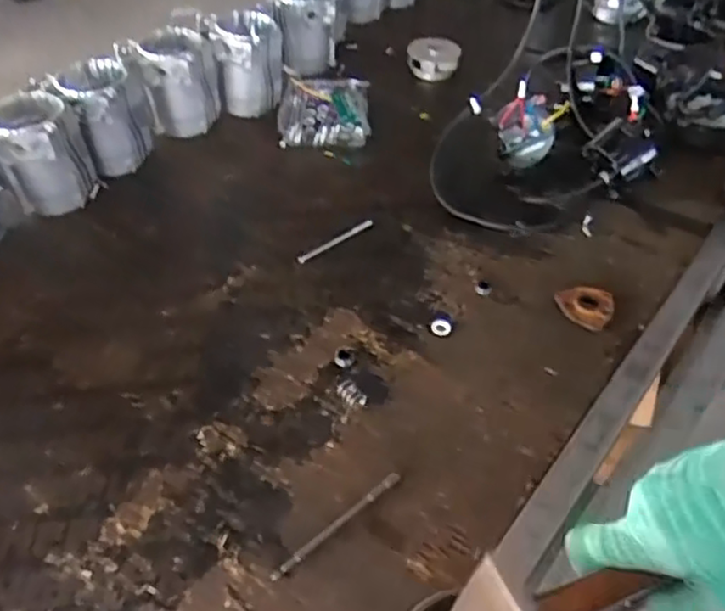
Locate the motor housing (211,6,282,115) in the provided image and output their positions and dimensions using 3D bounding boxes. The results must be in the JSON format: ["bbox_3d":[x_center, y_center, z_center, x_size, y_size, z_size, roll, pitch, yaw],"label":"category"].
[{"bbox_3d":[-0.186,-0.397,1.098,0.108,0.149,0.112,-7,47,-7],"label":"motor housing"}]

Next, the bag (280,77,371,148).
[{"bbox_3d":[-0.063,-0.329,1.107,0.147,0.045,0.177,0,46,-1],"label":"bag"}]

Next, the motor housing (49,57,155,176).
[{"bbox_3d":[-0.374,-0.281,0.988,0.115,0.145,0.113,-15,48,-15],"label":"motor housing"}]

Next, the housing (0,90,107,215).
[{"bbox_3d":[-0.433,-0.204,0.917,0.111,0.145,0.111,0,46,0],"label":"housing"}]

